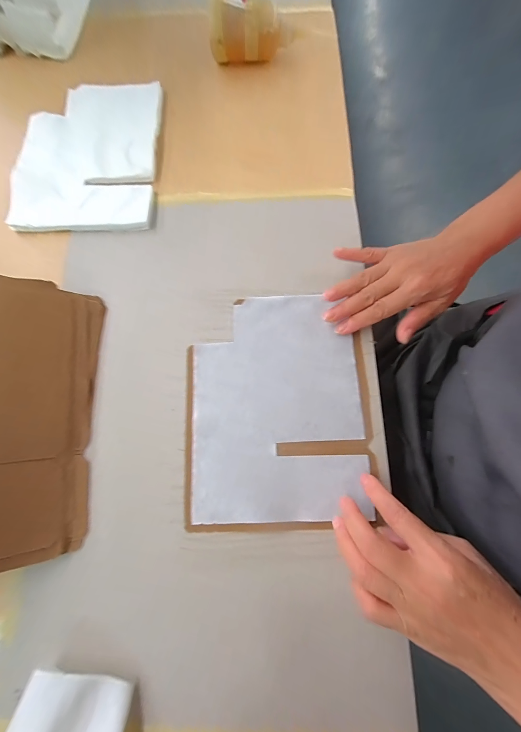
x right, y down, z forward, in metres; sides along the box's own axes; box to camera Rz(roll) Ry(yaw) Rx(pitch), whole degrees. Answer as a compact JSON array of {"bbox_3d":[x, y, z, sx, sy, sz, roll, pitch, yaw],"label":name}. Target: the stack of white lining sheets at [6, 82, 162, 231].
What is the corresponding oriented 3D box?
[{"bbox_3d":[-0.229,-0.285,0.382,0.175,0.014,0.232,-1,77,0],"label":"stack of white lining sheets"}]

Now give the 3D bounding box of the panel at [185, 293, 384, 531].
[{"bbox_3d":[0.017,0.038,0.303,0.189,0.007,0.238,-2,77,0],"label":"panel"}]

